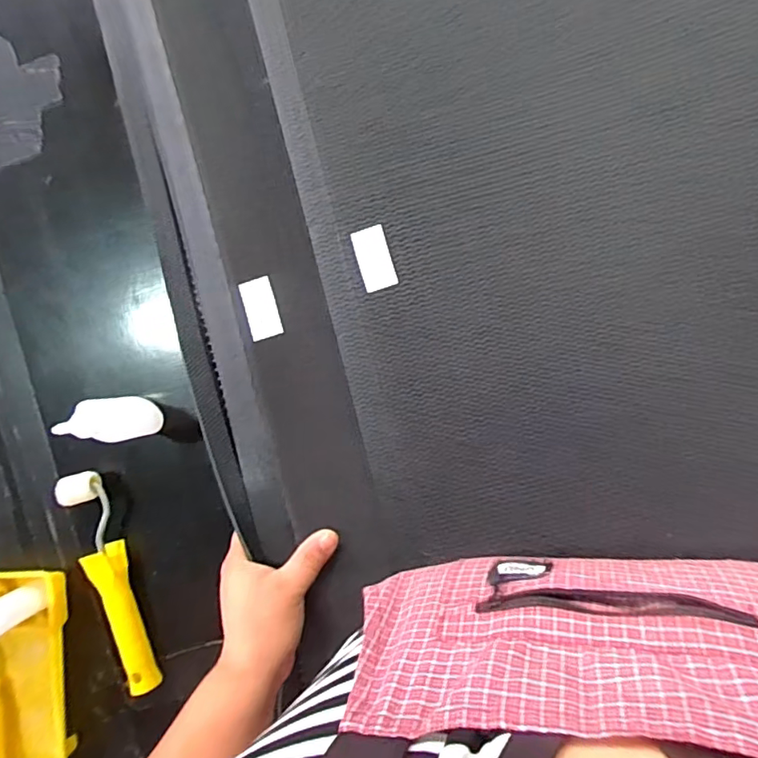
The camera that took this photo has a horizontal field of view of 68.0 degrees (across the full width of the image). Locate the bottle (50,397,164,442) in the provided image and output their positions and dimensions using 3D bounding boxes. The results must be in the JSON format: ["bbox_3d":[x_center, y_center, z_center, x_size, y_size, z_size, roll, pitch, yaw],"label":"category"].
[{"bbox_3d":[-0.218,0.034,0.459,0.031,0.096,0.038,-6,90,6],"label":"bottle"}]

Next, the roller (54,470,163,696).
[{"bbox_3d":[-0.240,0.183,0.507,0.030,0.029,0.203,-19,89,6],"label":"roller"}]

